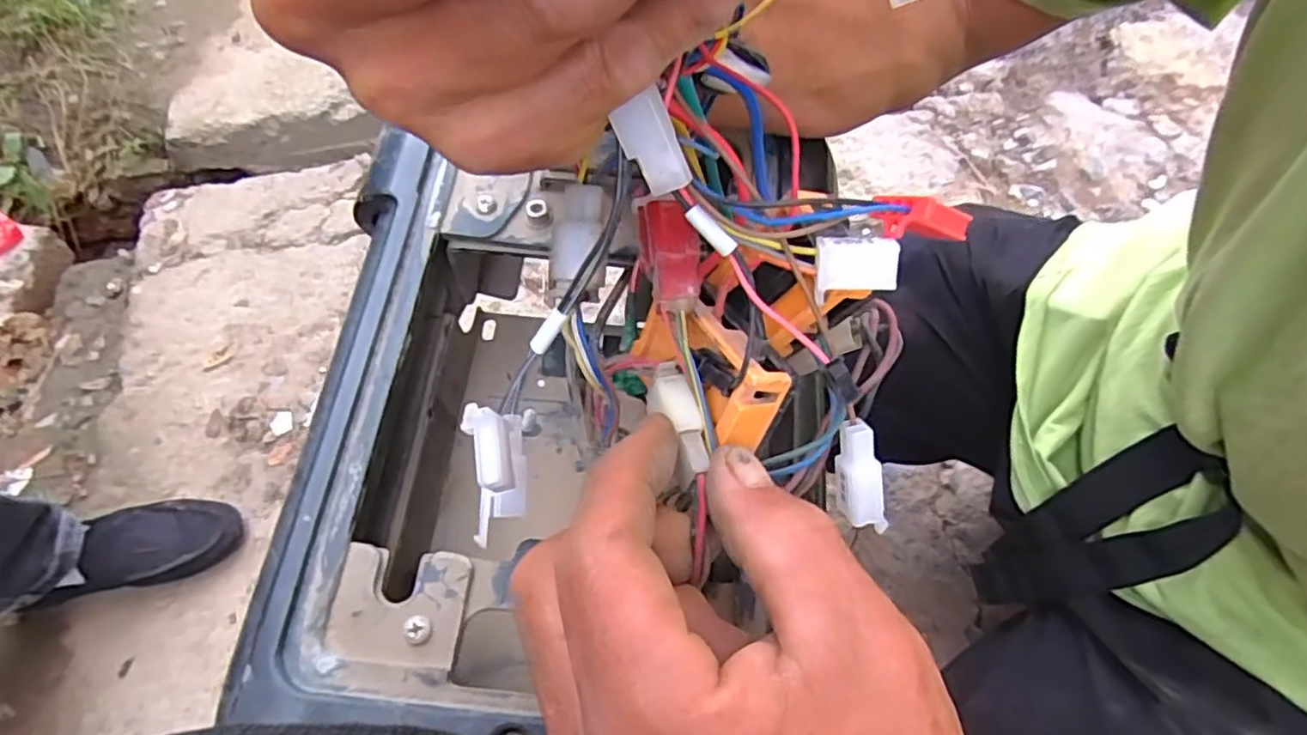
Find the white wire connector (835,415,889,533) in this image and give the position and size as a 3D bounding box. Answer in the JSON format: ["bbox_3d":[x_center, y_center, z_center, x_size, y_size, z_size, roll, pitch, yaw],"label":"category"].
[{"bbox_3d":[0.059,0.031,0.201,0.012,0.034,0.010,-13,17,-5],"label":"white wire connector"}]

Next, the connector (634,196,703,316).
[{"bbox_3d":[0.005,-0.033,0.196,0.015,0.007,0.034,-13,83,-5],"label":"connector"}]

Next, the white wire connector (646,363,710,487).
[{"bbox_3d":[0.007,0.015,0.192,0.013,0.006,0.035,-14,71,-5],"label":"white wire connector"}]

